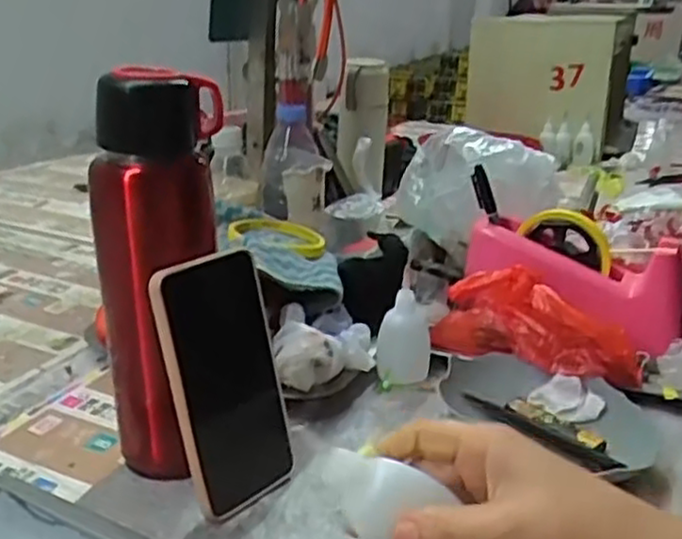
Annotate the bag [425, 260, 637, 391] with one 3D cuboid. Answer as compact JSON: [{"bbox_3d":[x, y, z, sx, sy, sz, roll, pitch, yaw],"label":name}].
[{"bbox_3d":[0.157,0.047,0.601,0.171,0.076,0.044,12,24,26],"label":"bag"}]

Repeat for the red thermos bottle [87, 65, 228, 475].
[{"bbox_3d":[-0.118,0.007,0.481,0.064,0.260,0.069,11,24,26],"label":"red thermos bottle"}]

